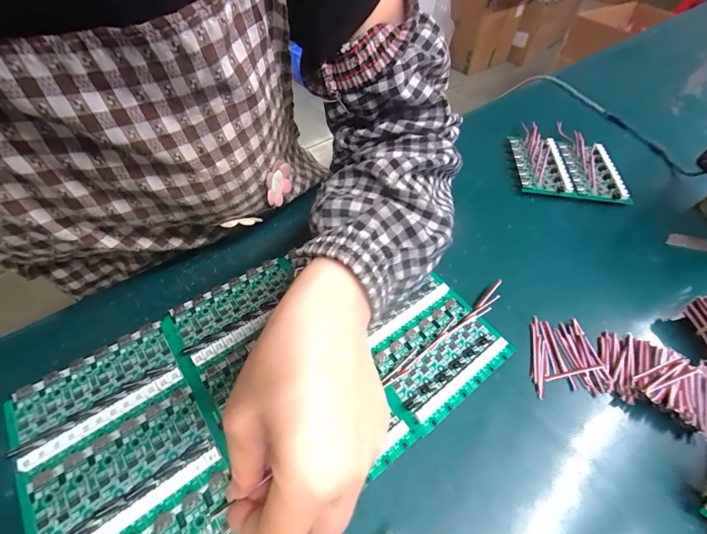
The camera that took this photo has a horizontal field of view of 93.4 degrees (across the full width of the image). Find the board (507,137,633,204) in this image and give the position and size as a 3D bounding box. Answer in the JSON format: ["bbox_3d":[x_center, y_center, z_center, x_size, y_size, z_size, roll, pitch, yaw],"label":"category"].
[{"bbox_3d":[0.256,-0.120,0.408,0.113,0.026,0.104,7,53,1],"label":"board"}]

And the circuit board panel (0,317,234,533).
[{"bbox_3d":[-0.136,0.127,0.203,0.106,0.006,0.187,-29,60,-23],"label":"circuit board panel"}]

